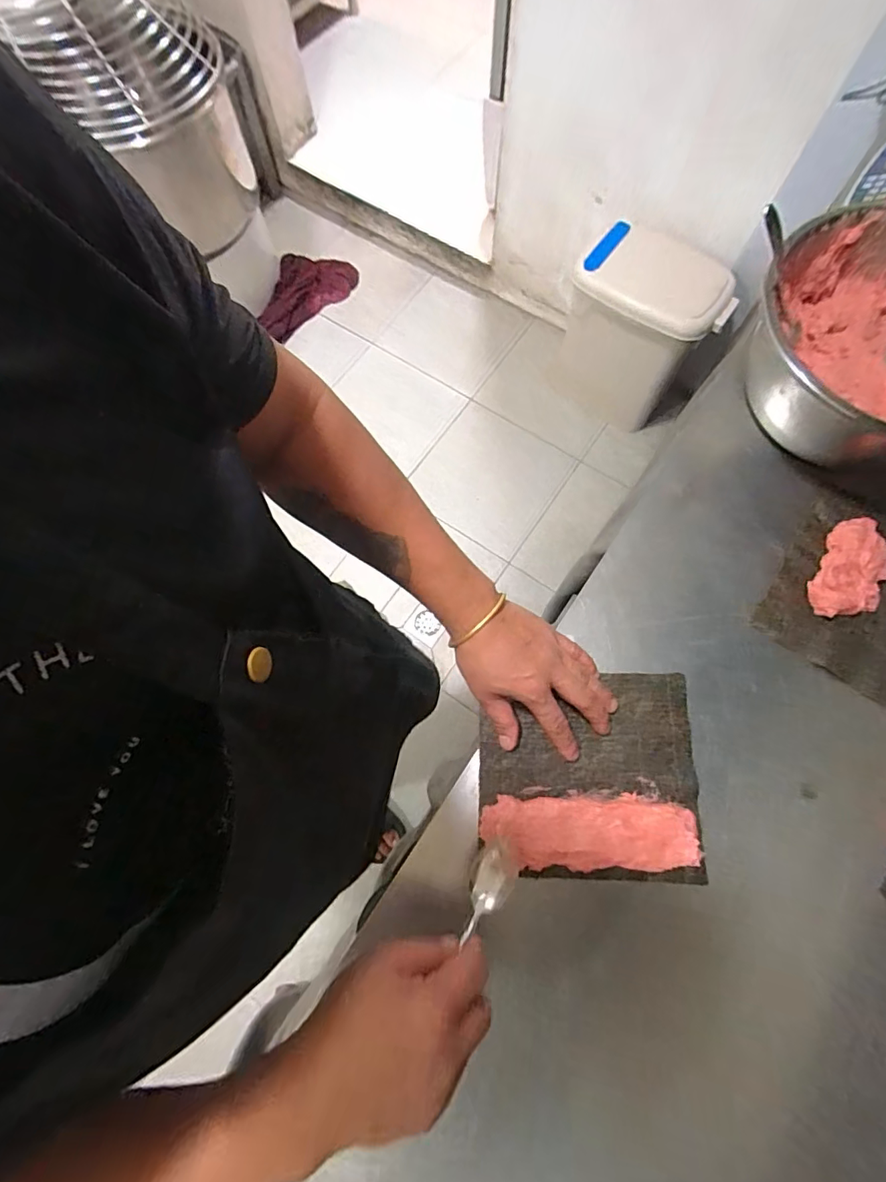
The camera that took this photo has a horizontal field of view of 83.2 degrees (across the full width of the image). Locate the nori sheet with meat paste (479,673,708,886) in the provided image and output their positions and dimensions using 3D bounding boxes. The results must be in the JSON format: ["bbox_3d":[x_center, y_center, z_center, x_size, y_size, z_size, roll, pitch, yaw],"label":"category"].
[{"bbox_3d":[0.135,0.170,0.465,0.198,0.018,0.180,0,73,1],"label":"nori sheet with meat paste"}]

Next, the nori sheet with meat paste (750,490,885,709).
[{"bbox_3d":[0.446,0.005,0.503,0.187,0.031,0.198,33,76,11],"label":"nori sheet with meat paste"}]

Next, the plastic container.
[{"bbox_3d":[0.507,-0.696,1.365,0.349,0.472,0.265,24,74,8],"label":"plastic container"}]

